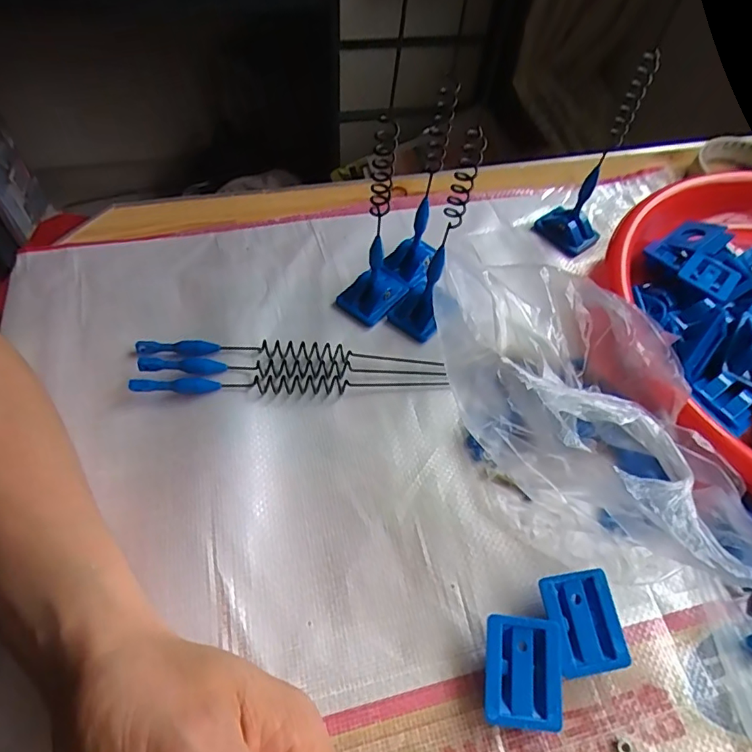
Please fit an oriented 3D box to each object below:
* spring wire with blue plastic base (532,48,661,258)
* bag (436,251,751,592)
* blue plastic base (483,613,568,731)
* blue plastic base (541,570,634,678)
[{"bbox_3d":[0.157,-0.151,0.364,0.046,0.134,0.036,29,59,15],"label":"spring wire with blue plastic base"},{"bbox_3d":[0.111,0.009,0.296,0.127,0.072,0.225,-5,57,-7],"label":"bag"},{"bbox_3d":[0.068,0.138,0.240,0.036,0.017,0.044,7,56,1],"label":"blue plastic base"},{"bbox_3d":[0.102,0.122,0.254,0.035,0.016,0.044,-5,57,-7],"label":"blue plastic base"}]

